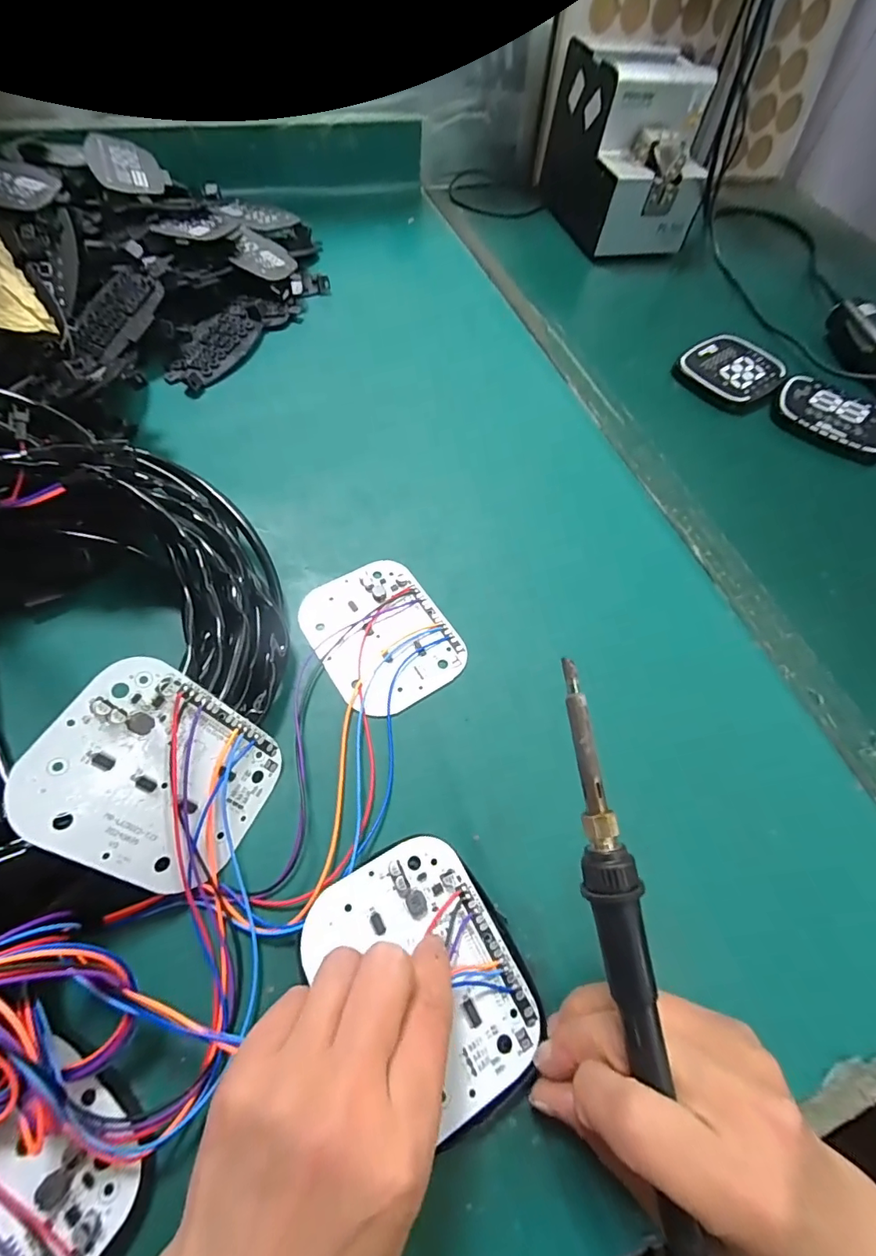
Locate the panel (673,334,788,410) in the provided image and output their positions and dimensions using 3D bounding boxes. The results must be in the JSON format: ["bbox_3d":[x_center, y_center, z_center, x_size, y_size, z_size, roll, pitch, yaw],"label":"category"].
[{"bbox_3d":[0.297,-0.260,0.492,0.095,0.018,0.086,-40,71,-23],"label":"panel"}]

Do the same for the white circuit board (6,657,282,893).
[{"bbox_3d":[-0.125,0.067,0.225,0.006,0.100,0.083,-3,49,43],"label":"white circuit board"}]

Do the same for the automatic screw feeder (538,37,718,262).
[{"bbox_3d":[0.225,-0.570,0.581,0.124,0.139,0.190,-13,63,-12],"label":"automatic screw feeder"}]

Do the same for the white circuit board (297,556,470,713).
[{"bbox_3d":[-0.037,0.003,0.314,0.082,0.004,0.102,-29,67,-19],"label":"white circuit board"}]

